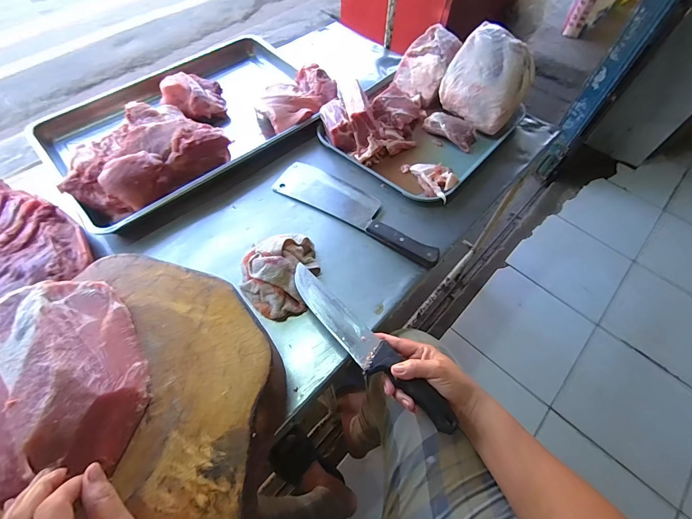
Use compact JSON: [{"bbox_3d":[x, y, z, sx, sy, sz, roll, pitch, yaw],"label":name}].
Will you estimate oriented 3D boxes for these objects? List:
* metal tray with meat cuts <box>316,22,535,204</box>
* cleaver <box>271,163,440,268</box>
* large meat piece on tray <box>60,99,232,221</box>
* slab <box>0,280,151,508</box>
[{"bbox_3d":[0.182,-0.341,0.708,0.322,0.154,0.403,37,64,18],"label":"metal tray with meat cuts"},{"bbox_3d":[0.021,-0.106,0.629,0.356,0.028,0.091,30,62,14],"label":"cleaver"},{"bbox_3d":[-0.402,-0.210,0.640,0.283,0.071,0.217,-40,68,-23],"label":"large meat piece on tray"},{"bbox_3d":[-0.307,0.121,0.351,0.130,0.068,0.207,-24,63,-16],"label":"slab"}]

